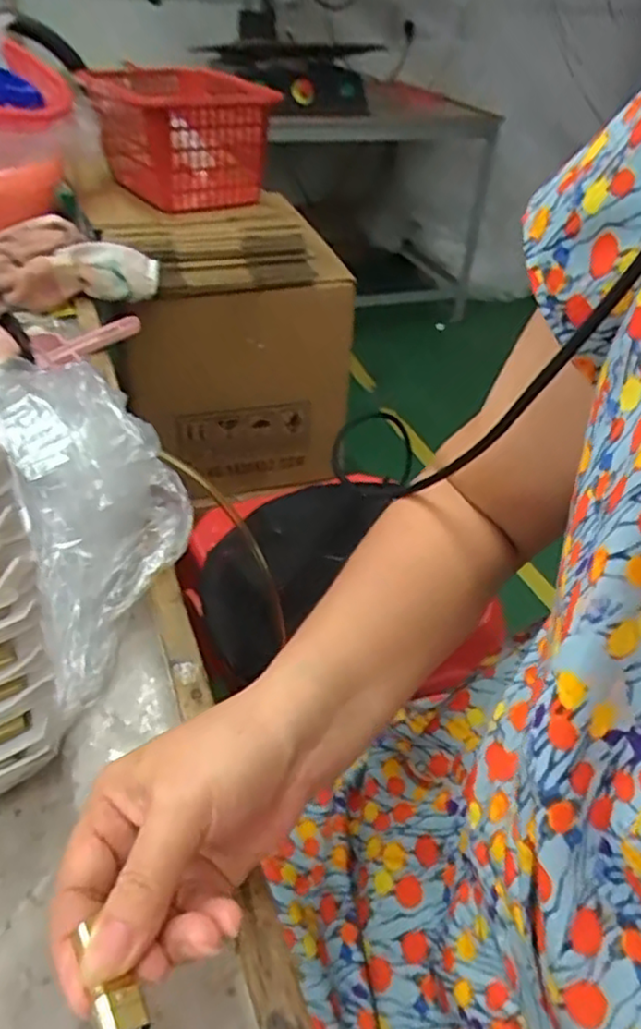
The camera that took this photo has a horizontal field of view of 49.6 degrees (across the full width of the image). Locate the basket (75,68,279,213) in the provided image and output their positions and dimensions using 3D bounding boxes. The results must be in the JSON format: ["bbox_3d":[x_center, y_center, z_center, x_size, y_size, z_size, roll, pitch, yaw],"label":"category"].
[{"bbox_3d":[-0.193,-0.500,0.918,0.175,0.128,0.248,-20,44,-28],"label":"basket"}]

